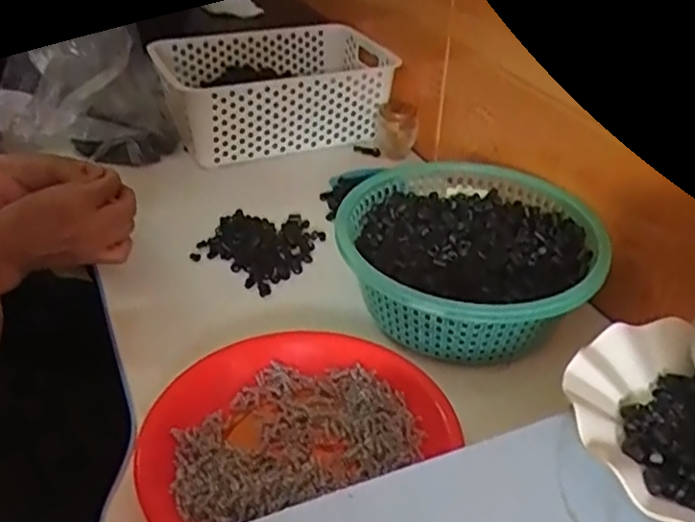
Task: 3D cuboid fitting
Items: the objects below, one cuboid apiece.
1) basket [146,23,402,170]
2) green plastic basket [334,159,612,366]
[{"bbox_3d":[-0.095,-0.238,0.933,0.300,0.115,0.198,-17,39,-24],"label":"basket"},{"bbox_3d":[0.109,-0.008,0.643,0.231,0.075,0.233,-6,35,-10],"label":"green plastic basket"}]

